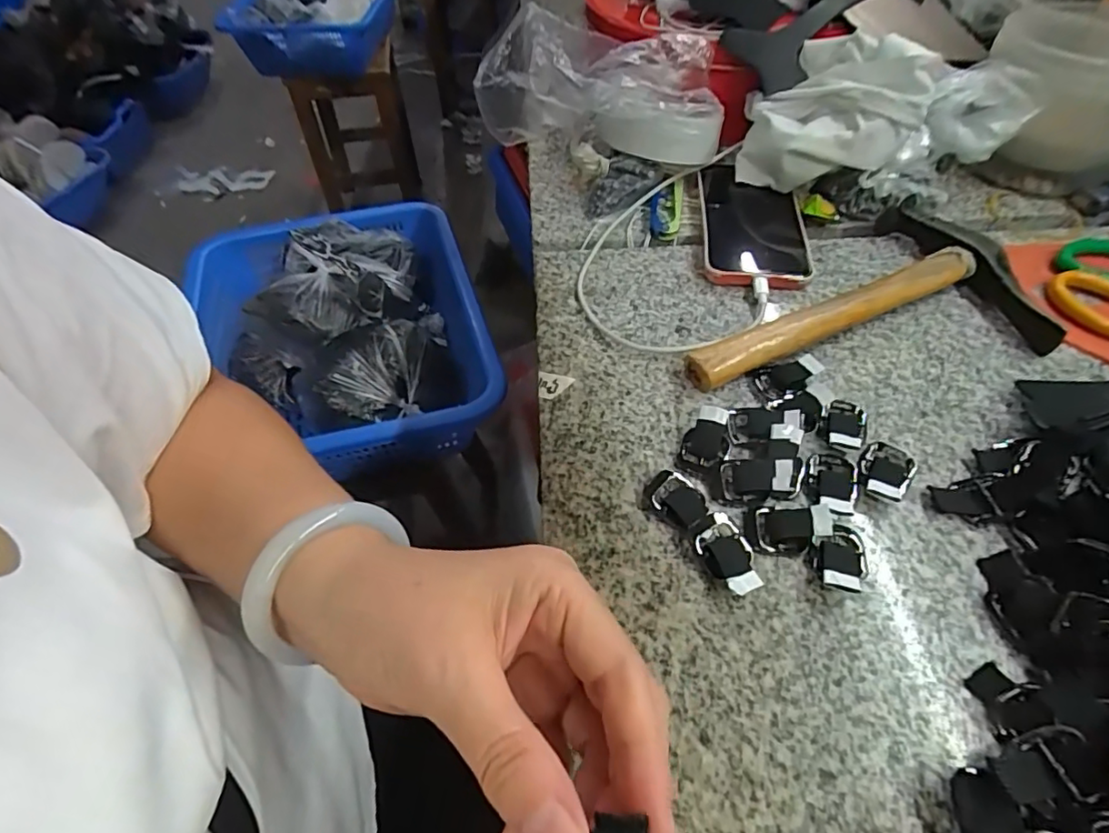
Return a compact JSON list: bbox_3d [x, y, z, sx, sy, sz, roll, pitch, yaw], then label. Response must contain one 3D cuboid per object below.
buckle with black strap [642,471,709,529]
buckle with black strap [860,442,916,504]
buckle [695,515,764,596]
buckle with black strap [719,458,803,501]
[{"bbox_3d":[0.063,0.043,0.296,0.031,0.006,0.026,25,57,21],"label":"buckle with black strap"},{"bbox_3d":[0.174,0.027,0.301,0.025,0.012,0.040,28,58,23],"label":"buckle with black strap"},{"bbox_3d":[0.084,0.066,0.273,0.023,0.011,0.036,-26,55,-17],"label":"buckle"},{"bbox_3d":[0.108,0.030,0.295,0.042,0.014,0.024,5,52,7],"label":"buckle with black strap"}]

